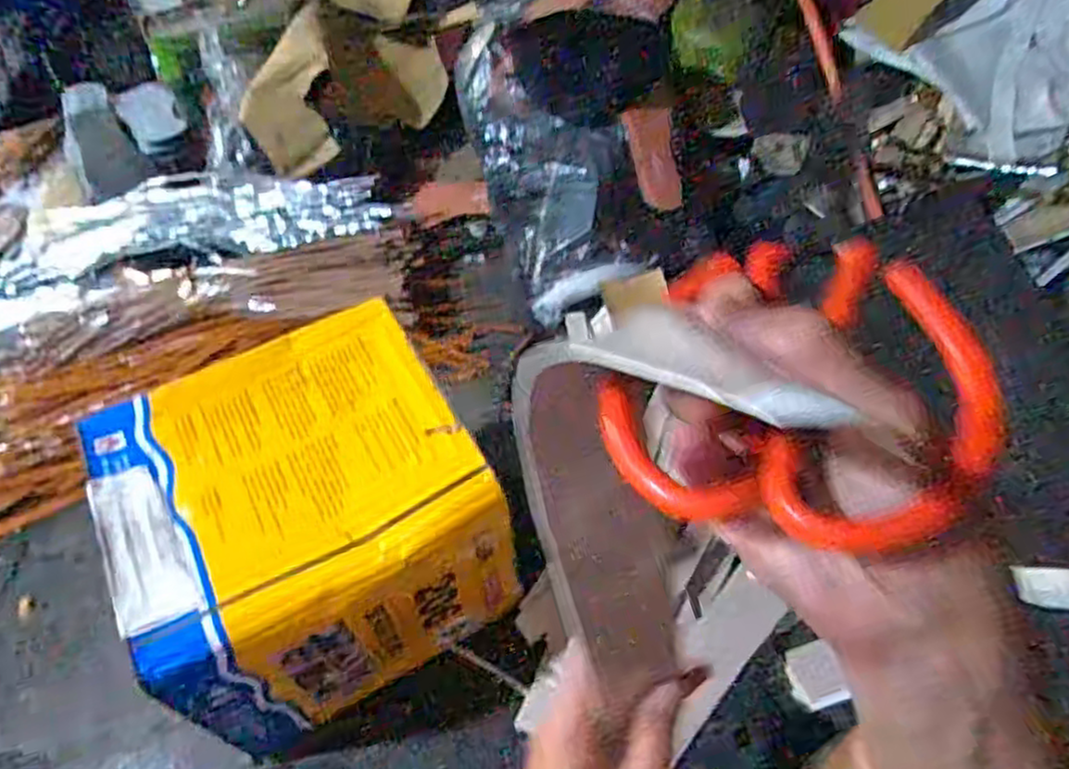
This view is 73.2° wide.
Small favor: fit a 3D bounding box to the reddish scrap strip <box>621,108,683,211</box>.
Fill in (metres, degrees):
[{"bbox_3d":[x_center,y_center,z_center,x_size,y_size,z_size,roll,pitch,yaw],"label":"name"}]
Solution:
[{"bbox_3d":[0.157,-0.298,0.949,0.059,0.006,0.144,-11,82,24],"label":"reddish scrap strip"}]

